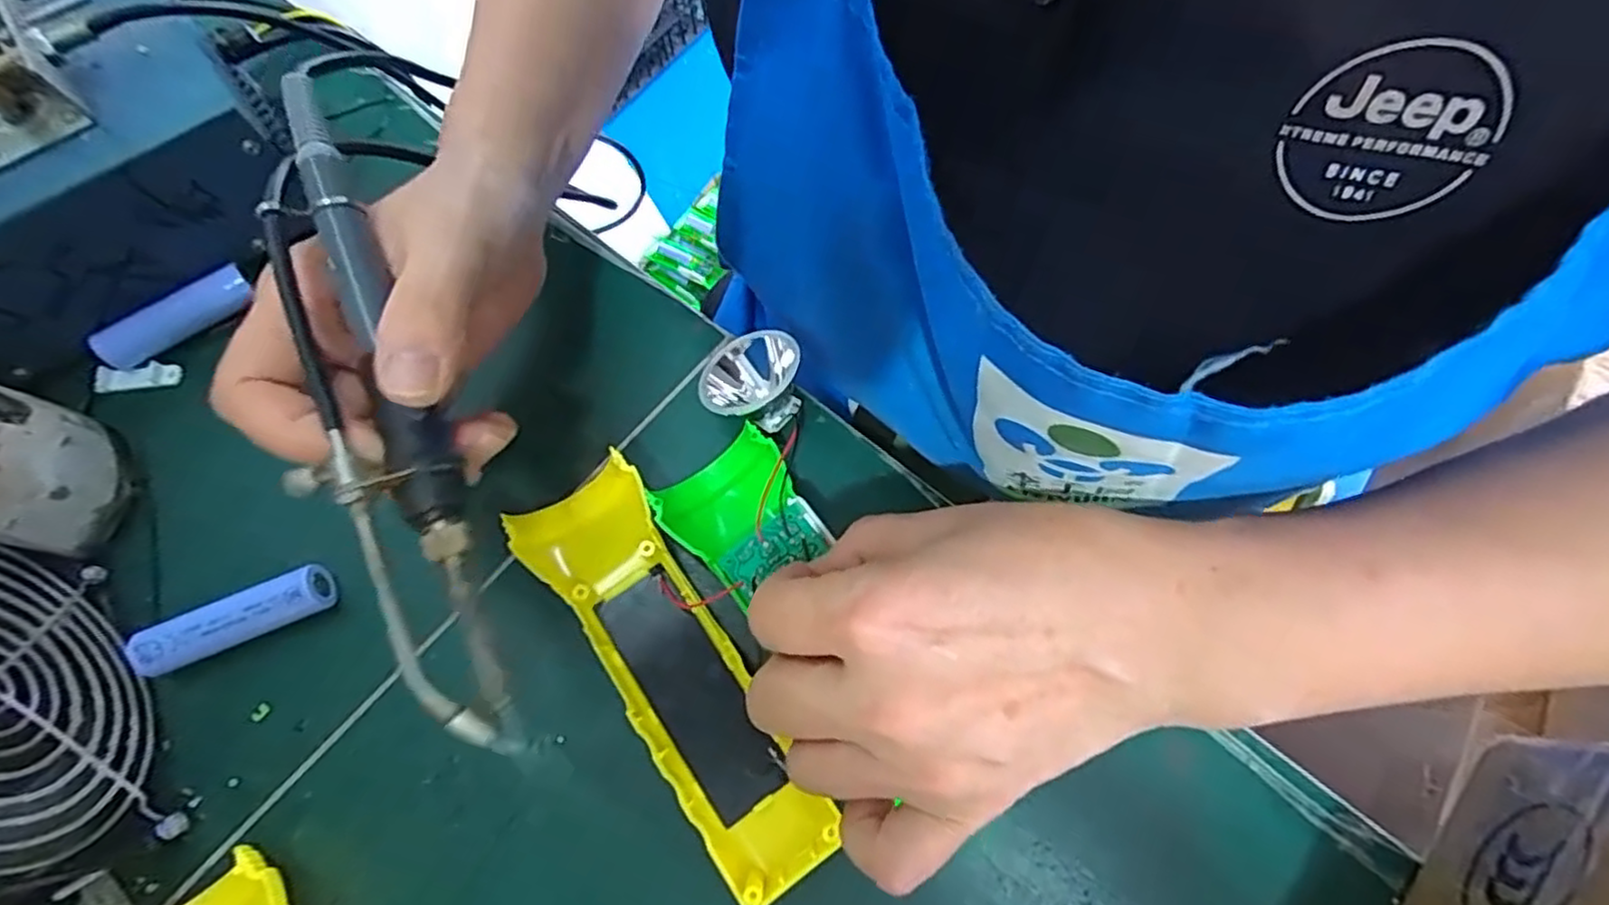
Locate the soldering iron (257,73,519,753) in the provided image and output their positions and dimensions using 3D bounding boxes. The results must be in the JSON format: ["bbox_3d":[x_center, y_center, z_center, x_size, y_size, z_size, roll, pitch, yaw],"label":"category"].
[{"bbox_3d":[-0.127,-0.016,0.197,0.031,0.019,0.211,-21,84,-7],"label":"soldering iron"}]

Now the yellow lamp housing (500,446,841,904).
[{"bbox_3d":[-0.049,0.077,0.255,0.049,0.029,0.163,-34,73,-11],"label":"yellow lamp housing"}]

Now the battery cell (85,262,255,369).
[{"bbox_3d":[-0.276,-0.059,0.306,0.064,0.018,0.015,-39,74,-12],"label":"battery cell"}]

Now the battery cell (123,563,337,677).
[{"bbox_3d":[-0.216,0.064,0.264,0.068,0.019,0.017,-23,71,-8],"label":"battery cell"}]

